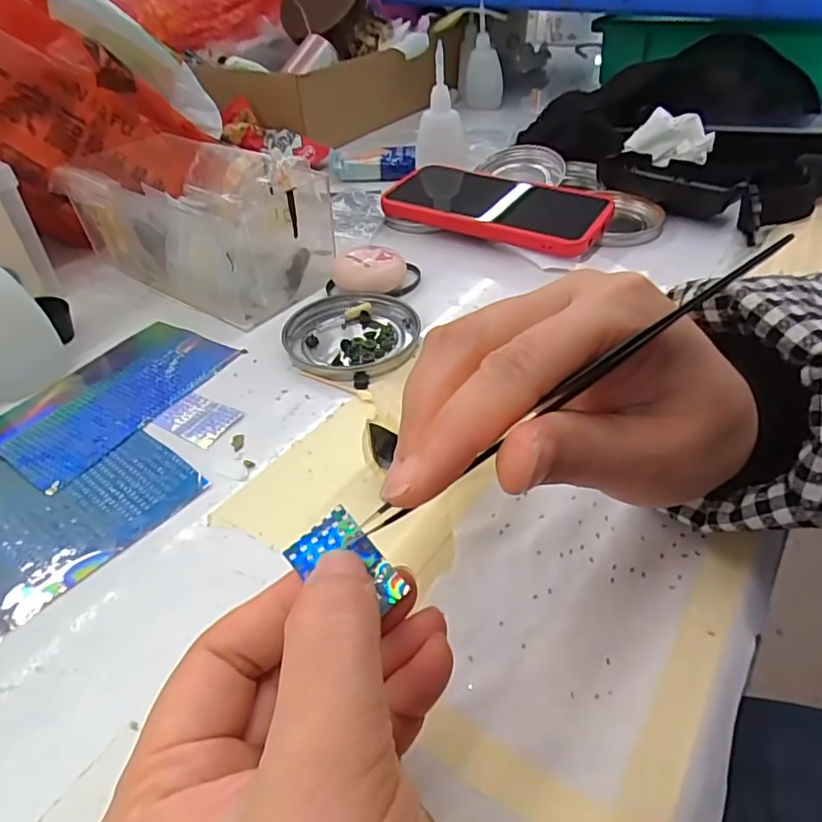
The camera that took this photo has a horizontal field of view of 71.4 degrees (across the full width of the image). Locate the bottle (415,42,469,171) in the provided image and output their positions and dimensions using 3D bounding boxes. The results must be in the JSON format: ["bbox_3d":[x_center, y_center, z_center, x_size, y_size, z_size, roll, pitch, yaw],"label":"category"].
[{"bbox_3d":[0.026,-0.251,0.482,0.044,0.095,0.038,1,42,4],"label":"bottle"}]

